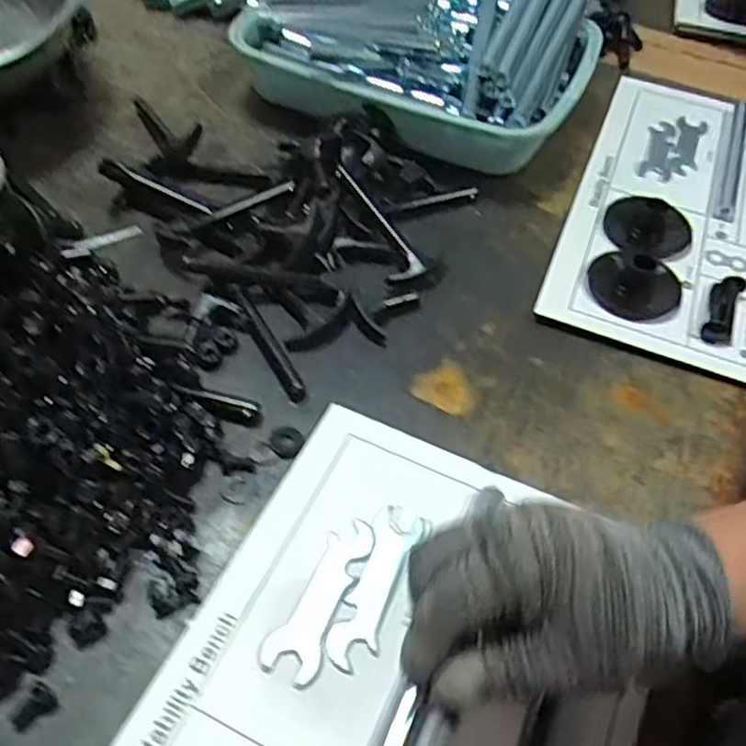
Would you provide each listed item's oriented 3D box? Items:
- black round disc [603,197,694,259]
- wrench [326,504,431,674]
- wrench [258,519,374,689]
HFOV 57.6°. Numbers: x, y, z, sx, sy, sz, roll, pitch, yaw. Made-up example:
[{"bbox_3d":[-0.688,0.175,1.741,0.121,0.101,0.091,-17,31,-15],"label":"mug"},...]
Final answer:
[{"bbox_3d":[0.230,-0.121,0.567,0.069,0.019,0.075,3,53,-3],"label":"black round disc"},{"bbox_3d":[0.002,0.118,0.378,0.029,0.004,0.094,21,54,11],"label":"wrench"},{"bbox_3d":[-0.028,0.121,0.372,0.030,0.004,0.093,22,54,11],"label":"wrench"}]

